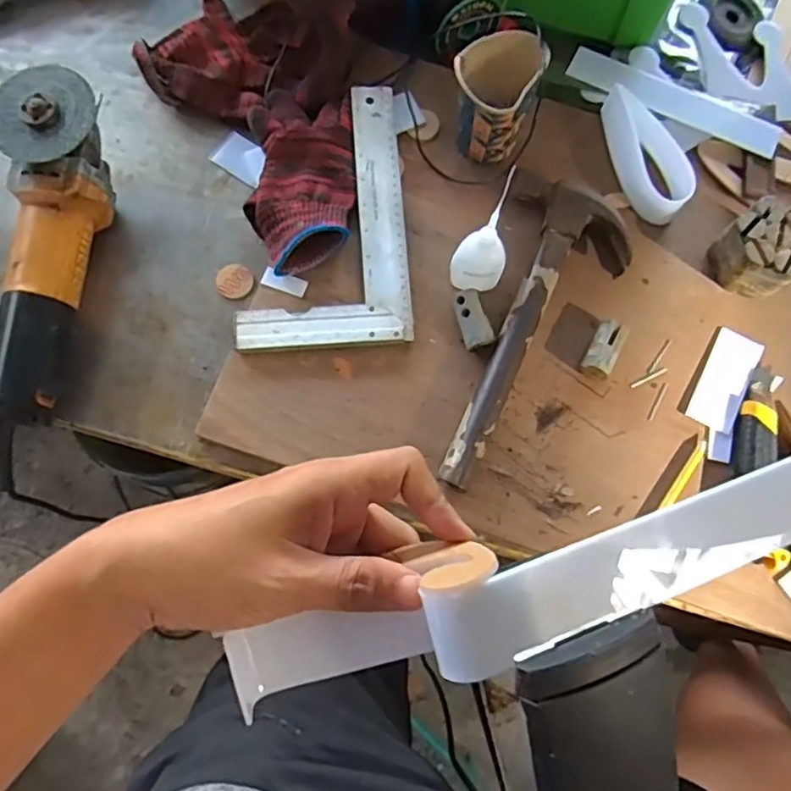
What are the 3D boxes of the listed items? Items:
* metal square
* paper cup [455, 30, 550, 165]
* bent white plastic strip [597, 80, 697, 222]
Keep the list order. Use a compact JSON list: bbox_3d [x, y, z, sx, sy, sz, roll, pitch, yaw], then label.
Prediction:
[{"bbox_3d":[-0.066,-0.164,0.578,0.147,0.018,0.252,-4,77,-2],"label":"metal square"},{"bbox_3d":[0.086,-0.259,0.567,0.066,0.091,0.074,27,77,5],"label":"paper cup"},{"bbox_3d":[0.228,-0.225,0.591,0.045,0.038,0.131,-20,78,-6],"label":"bent white plastic strip"}]

